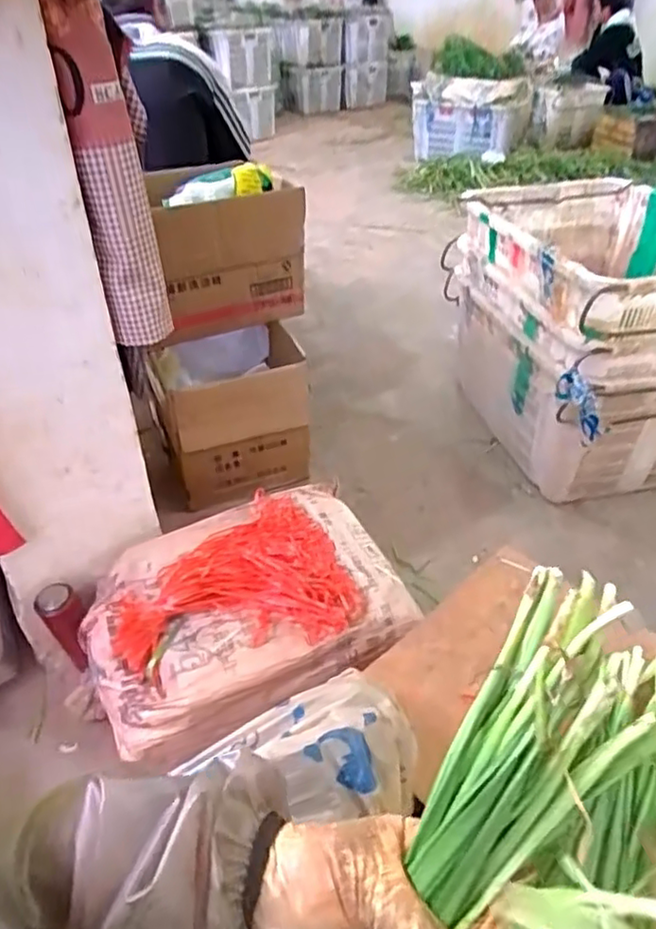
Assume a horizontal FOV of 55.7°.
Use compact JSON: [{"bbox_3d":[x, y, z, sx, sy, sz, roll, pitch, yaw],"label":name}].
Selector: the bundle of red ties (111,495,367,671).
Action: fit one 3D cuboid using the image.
[{"bbox_3d":[-0.158,0.184,0.986,0.366,0.067,0.317,-14,40,-17],"label":"bundle of red ties"}]

